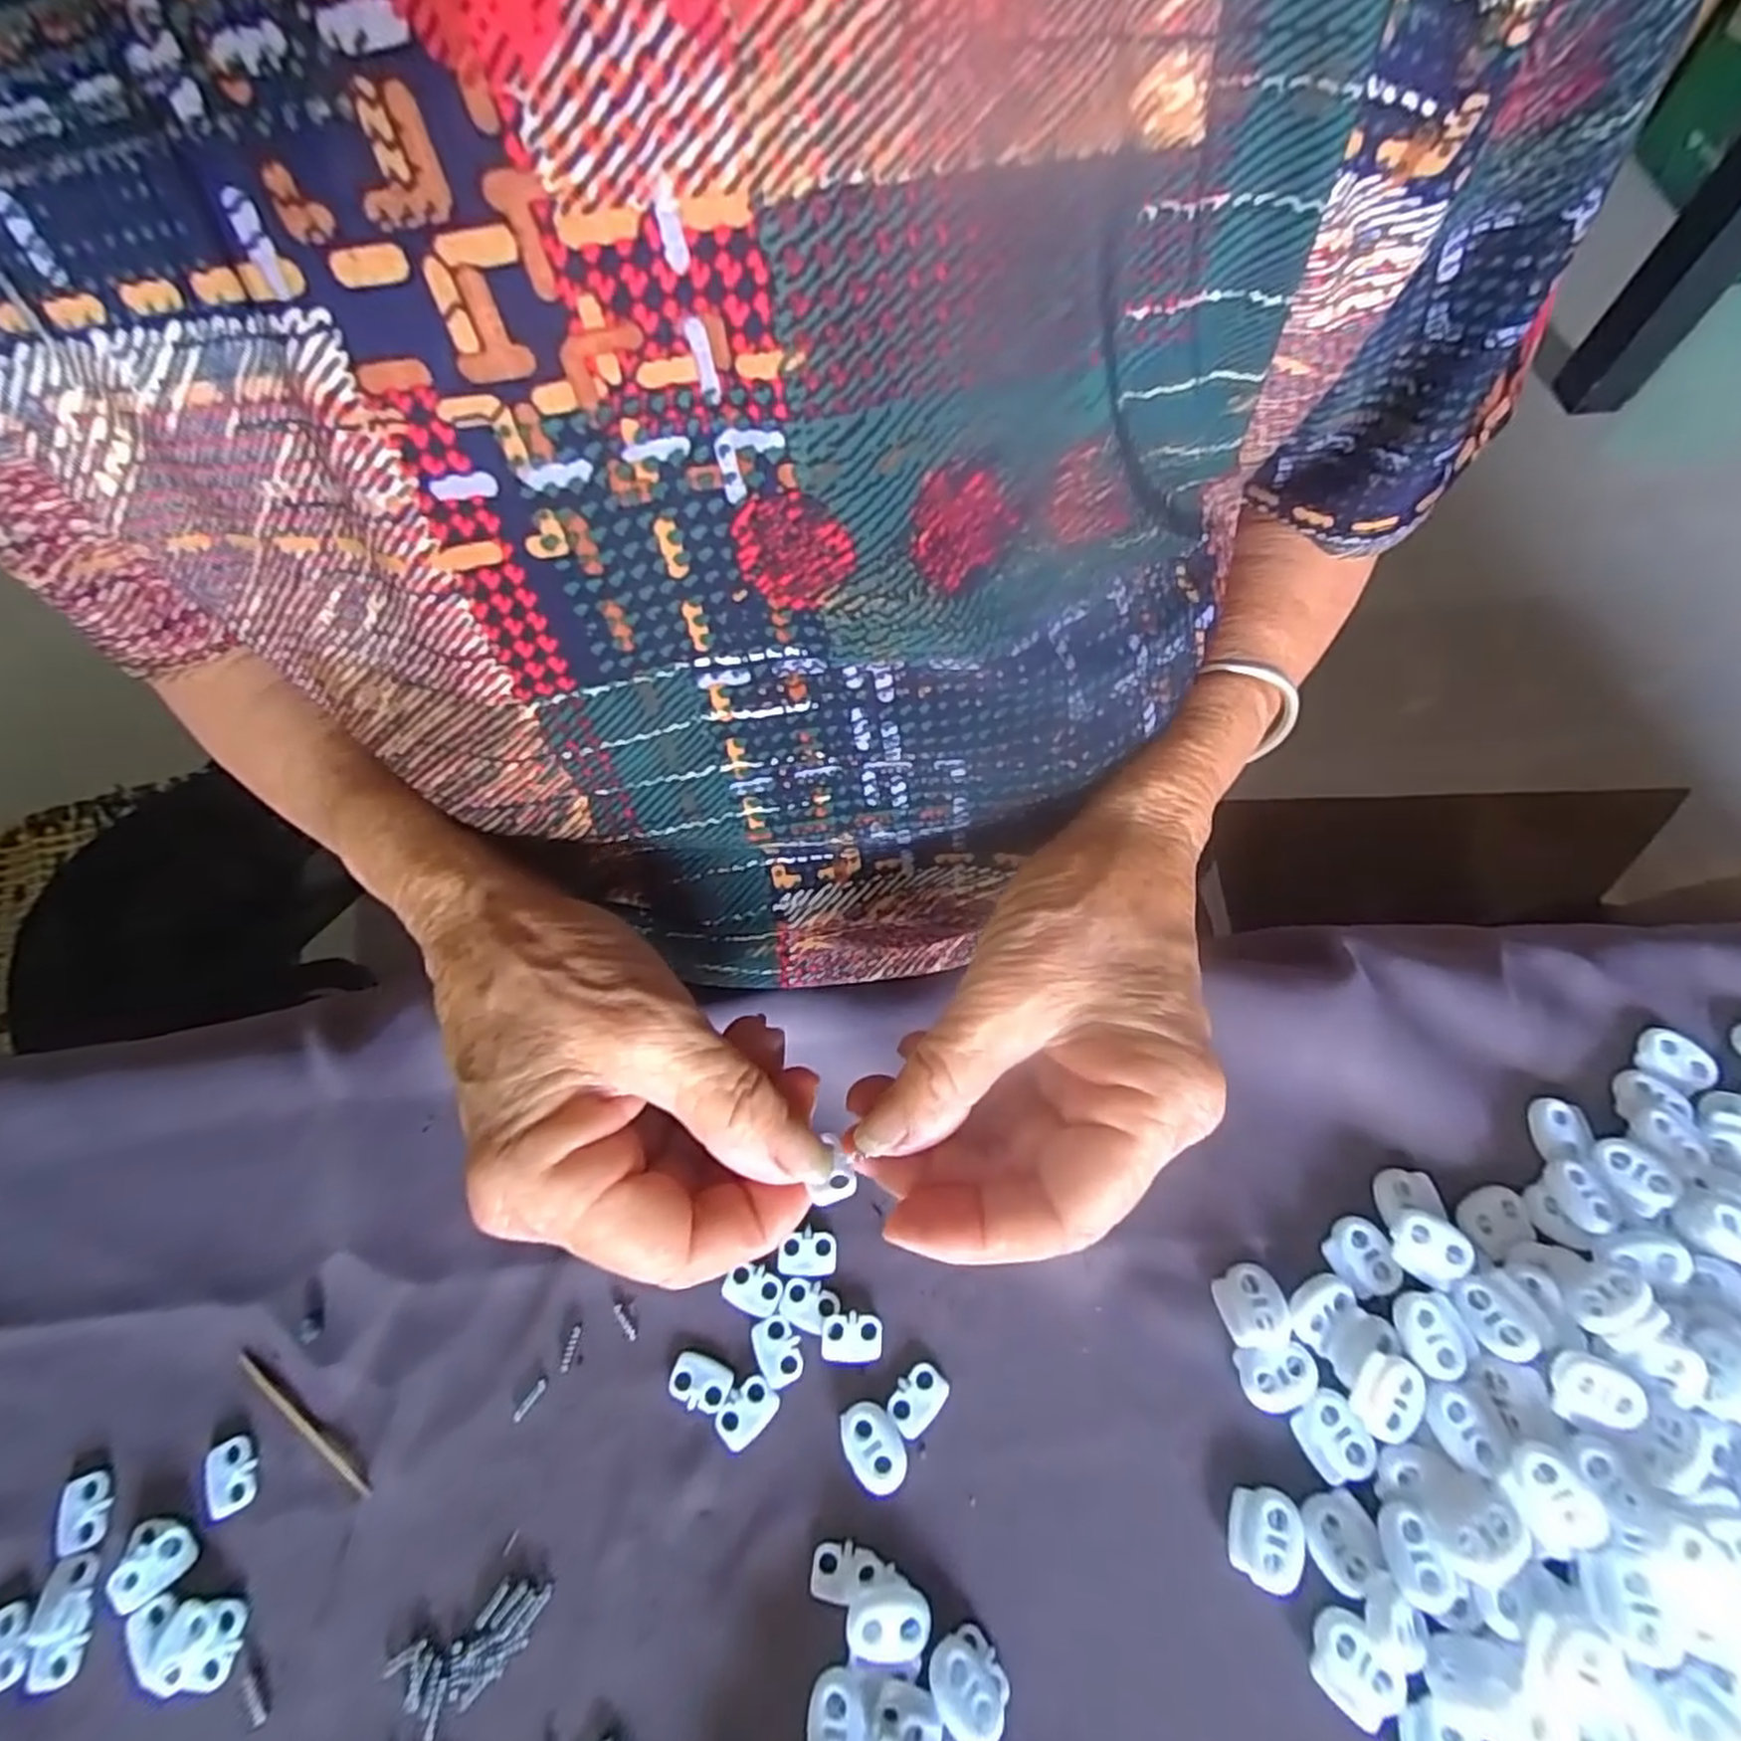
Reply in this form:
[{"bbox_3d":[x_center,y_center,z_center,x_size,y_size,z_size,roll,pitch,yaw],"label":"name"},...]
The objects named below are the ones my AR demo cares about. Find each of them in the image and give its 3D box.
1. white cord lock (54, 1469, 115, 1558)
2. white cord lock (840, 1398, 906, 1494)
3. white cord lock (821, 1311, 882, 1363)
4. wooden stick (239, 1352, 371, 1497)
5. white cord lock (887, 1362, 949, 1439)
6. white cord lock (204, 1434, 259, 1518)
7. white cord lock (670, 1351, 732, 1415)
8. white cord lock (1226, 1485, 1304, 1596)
[{"bbox_3d":[-0.226,0.184,0.224,0.013,0.004,0.019,-12,63,-4],"label":"white cord lock"},{"bbox_3d":[0.001,0.168,0.228,0.015,0.005,0.023,-30,66,-12],"label":"white cord lock"},{"bbox_3d":[-0.006,0.144,0.240,0.018,0.004,0.013,-1,63,2],"label":"white cord lock"},{"bbox_3d":[-0.171,0.166,0.235,0.061,0.004,0.004,30,68,16],"label":"wooden stick"},{"bbox_3d":[0.015,0.158,0.233,0.018,0.004,0.014,-39,68,-16],"label":"white cord lock"},{"bbox_3d":[-0.187,0.177,0.229,0.012,0.004,0.019,-20,64,-8],"label":"white cord lock"},{"bbox_3d":[-0.052,0.154,0.236,0.019,0.004,0.013,15,65,10],"label":"white cord lock"},{"bbox_3d":[0.109,0.184,0.216,0.018,0.005,0.022,11,64,8],"label":"white cord lock"}]

